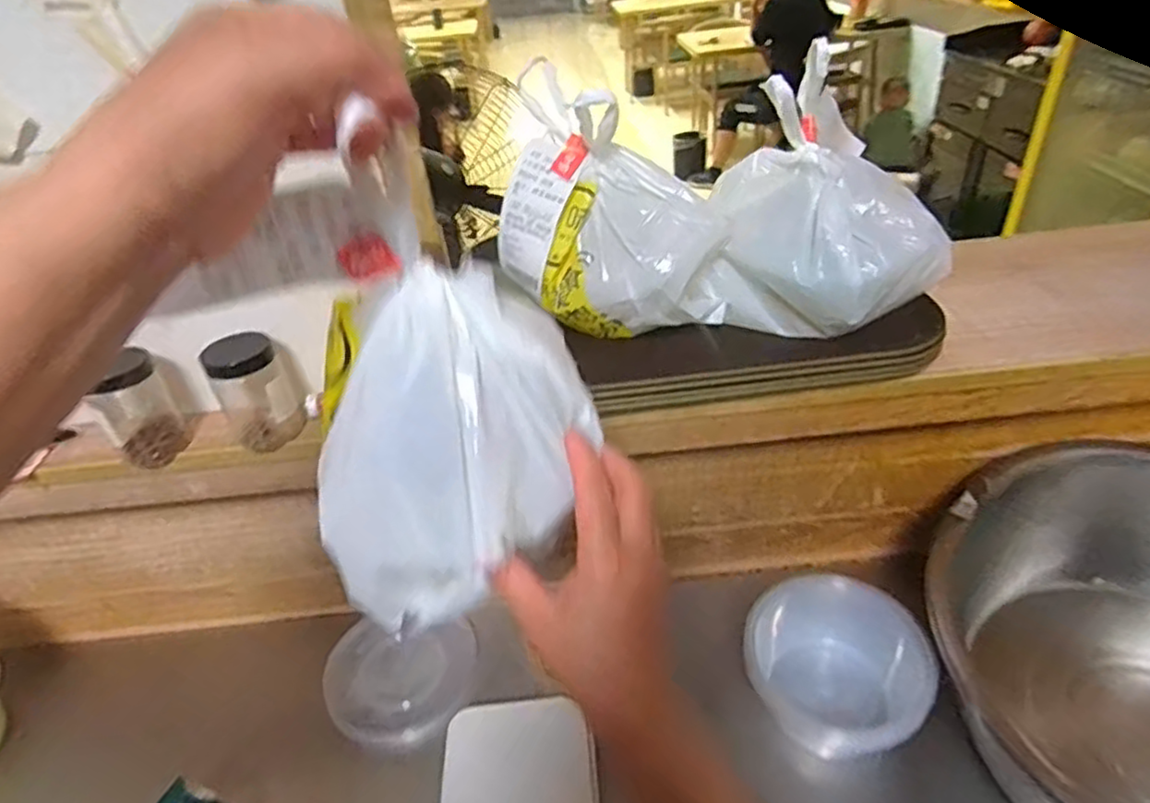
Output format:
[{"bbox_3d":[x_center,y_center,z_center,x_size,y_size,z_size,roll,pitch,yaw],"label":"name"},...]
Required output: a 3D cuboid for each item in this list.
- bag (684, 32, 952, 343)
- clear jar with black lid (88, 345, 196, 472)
[{"bbox_3d":[0.210,-0.158,0.589,0.186,0.190,0.138,-22,39,-20],"label":"bag"},{"bbox_3d":[-0.391,0.003,0.611,0.066,0.098,0.067,-32,43,-30],"label":"clear jar with black lid"}]

